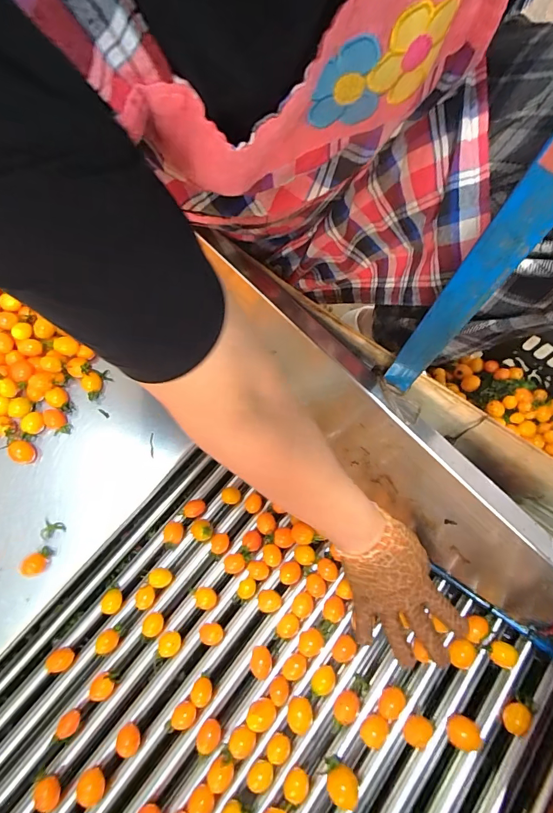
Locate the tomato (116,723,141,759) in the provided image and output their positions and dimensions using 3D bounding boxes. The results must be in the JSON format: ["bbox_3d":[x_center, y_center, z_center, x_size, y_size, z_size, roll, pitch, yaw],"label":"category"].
[{"bbox_3d":[-0.159,0.360,0.435,0.027,0.021,0.023,41,73,13],"label":"tomato"}]

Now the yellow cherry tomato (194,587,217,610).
[{"bbox_3d":[-0.089,0.238,0.500,0.029,0.018,0.025,3,68,-1],"label":"yellow cherry tomato"}]

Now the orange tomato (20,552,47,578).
[{"bbox_3d":[-0.297,0.192,0.482,0.032,0.027,0.026,-6,69,-5],"label":"orange tomato"}]

